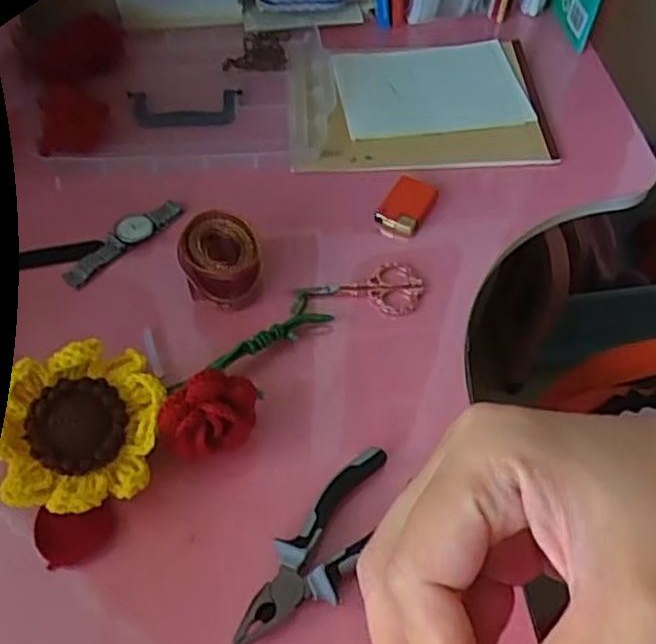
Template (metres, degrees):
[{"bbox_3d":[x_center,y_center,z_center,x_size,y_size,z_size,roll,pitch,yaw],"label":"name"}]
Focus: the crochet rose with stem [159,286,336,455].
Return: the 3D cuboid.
[{"bbox_3d":[-0.055,0.030,0.514,0.053,0.056,0.174,22,41,13],"label":"crochet rose with stem"}]

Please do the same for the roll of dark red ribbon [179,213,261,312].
[{"bbox_3d":[-0.086,-0.050,0.566,0.065,0.047,0.069,-6,57,-5],"label":"roll of dark red ribbon"}]

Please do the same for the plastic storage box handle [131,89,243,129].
[{"bbox_3d":[-0.145,-0.220,0.712,0.109,0.013,0.045,-7,57,-6],"label":"plastic storage box handle"}]

